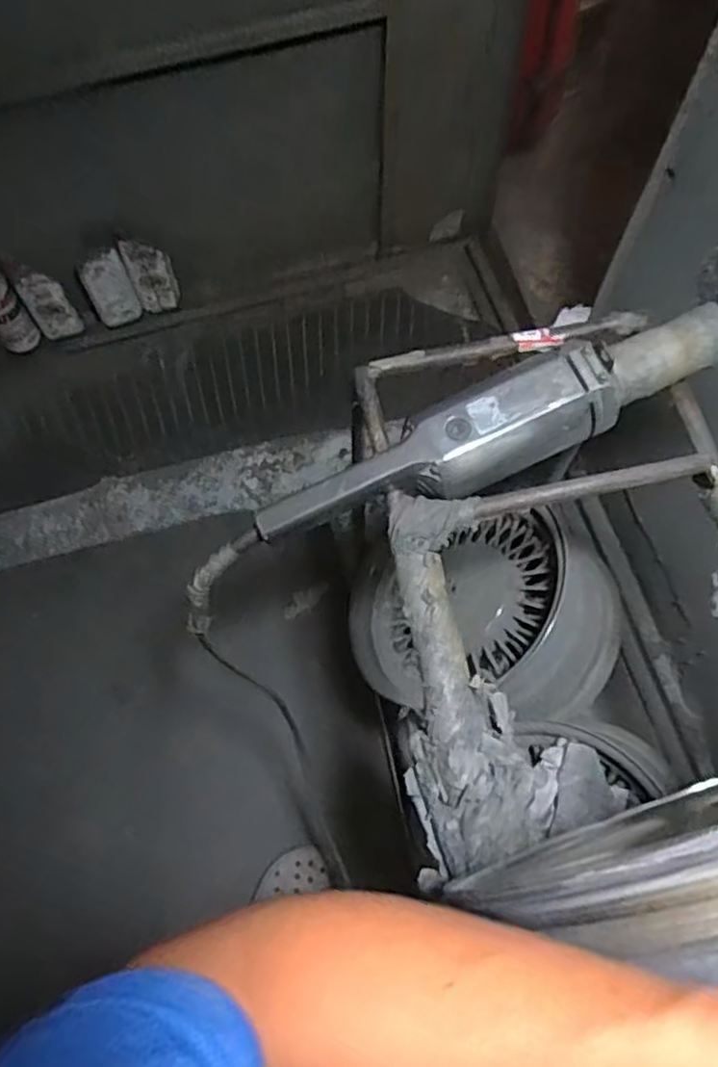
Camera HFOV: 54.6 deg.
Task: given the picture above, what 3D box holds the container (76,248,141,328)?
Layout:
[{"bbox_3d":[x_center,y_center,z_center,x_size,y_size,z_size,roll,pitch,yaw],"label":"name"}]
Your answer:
[{"bbox_3d":[-0.554,-0.540,1.549,0.098,0.164,0.054,-22,72,-9],"label":"container"}]

